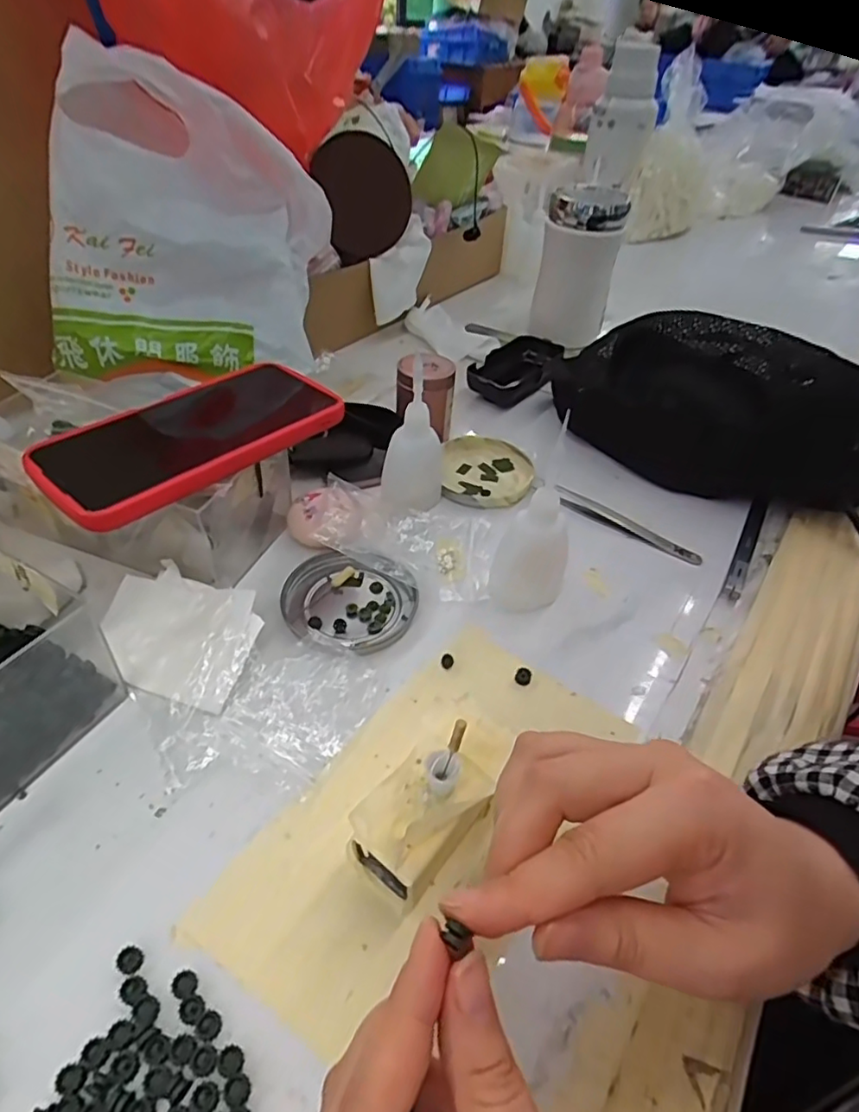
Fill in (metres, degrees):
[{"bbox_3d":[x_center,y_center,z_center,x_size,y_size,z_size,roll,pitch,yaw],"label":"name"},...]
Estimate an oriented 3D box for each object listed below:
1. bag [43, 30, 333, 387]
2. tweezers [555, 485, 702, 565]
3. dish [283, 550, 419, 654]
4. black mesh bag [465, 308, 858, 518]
[{"bbox_3d":[-0.178,-0.242,0.440,0.186,0.173,0.129,0,43,-4],"label":"bag"},{"bbox_3d":[0.140,-0.023,0.426,0.109,0.007,0.012,30,49,23],"label":"tweezers"},{"bbox_3d":[-0.050,0.028,0.356,0.077,0.013,0.066,28,49,22],"label":"dish"},{"bbox_3d":[0.196,-0.129,0.466,0.365,0.109,0.134,32,50,25],"label":"black mesh bag"}]

